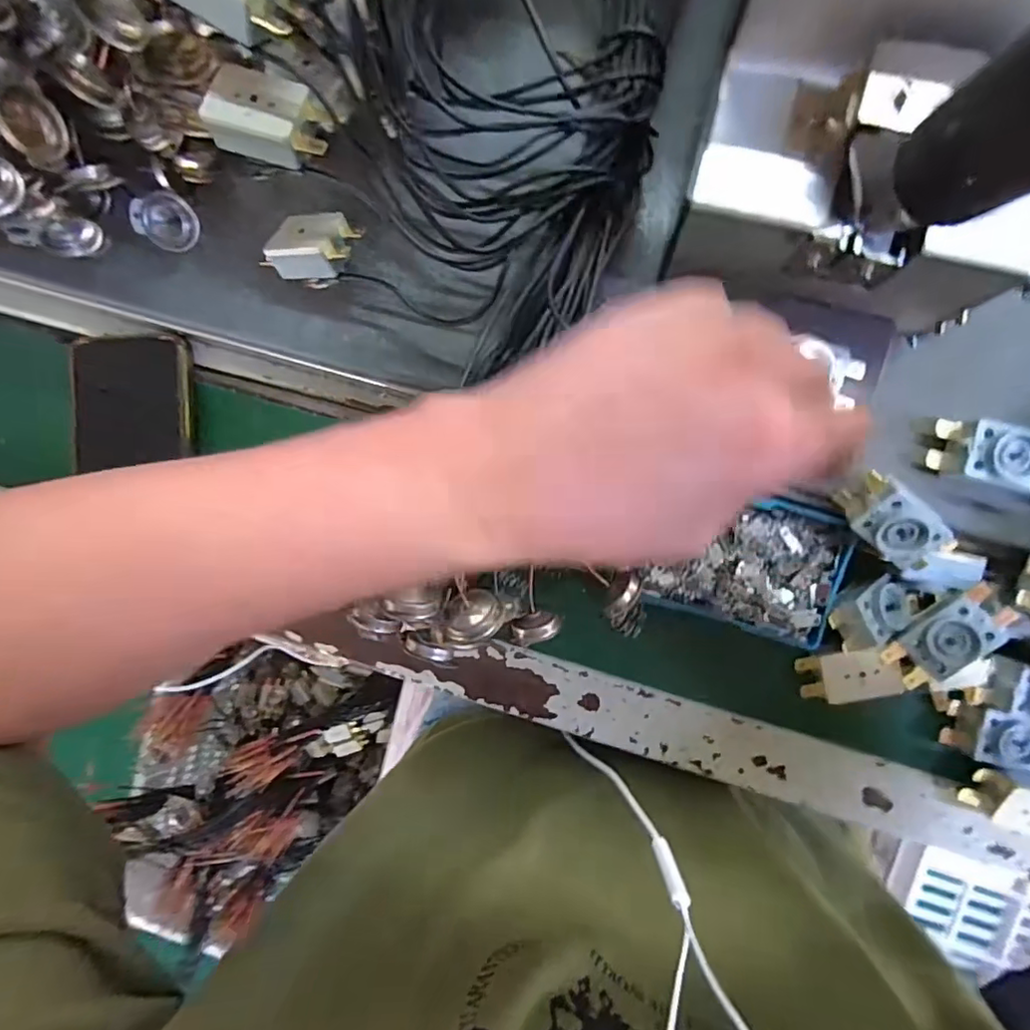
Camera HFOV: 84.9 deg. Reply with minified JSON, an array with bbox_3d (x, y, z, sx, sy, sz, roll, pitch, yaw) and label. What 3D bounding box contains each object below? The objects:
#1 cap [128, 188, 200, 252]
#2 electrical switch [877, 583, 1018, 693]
[{"bbox_3d":[-0.186,-0.157,0.301,0.012,0.031,0.029,8,74,47],"label":"cap"},{"bbox_3d":[0.215,0.059,0.277,0.057,0.020,0.025,-40,88,6],"label":"electrical switch"}]

